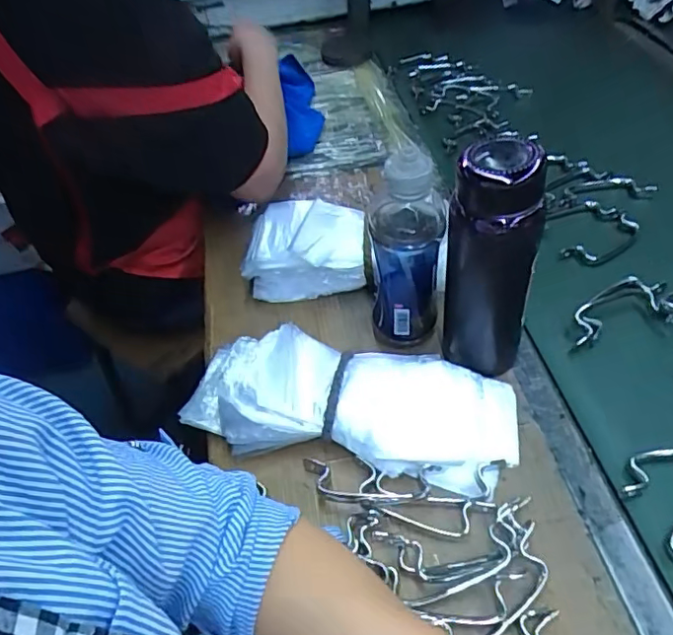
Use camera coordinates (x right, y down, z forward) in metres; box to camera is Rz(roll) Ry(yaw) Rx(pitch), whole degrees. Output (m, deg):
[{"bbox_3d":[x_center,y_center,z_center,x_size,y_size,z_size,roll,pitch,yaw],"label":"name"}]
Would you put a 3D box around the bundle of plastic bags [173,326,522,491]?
[{"bbox_3d":[0.010,0.080,0.542,0.326,0.047,0.122,7,48,10],"label":"bundle of plastic bags"}]

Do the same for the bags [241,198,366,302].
[{"bbox_3d":[-0.039,-0.085,0.681,0.141,0.086,0.095,-3,47,2],"label":"bags"}]

